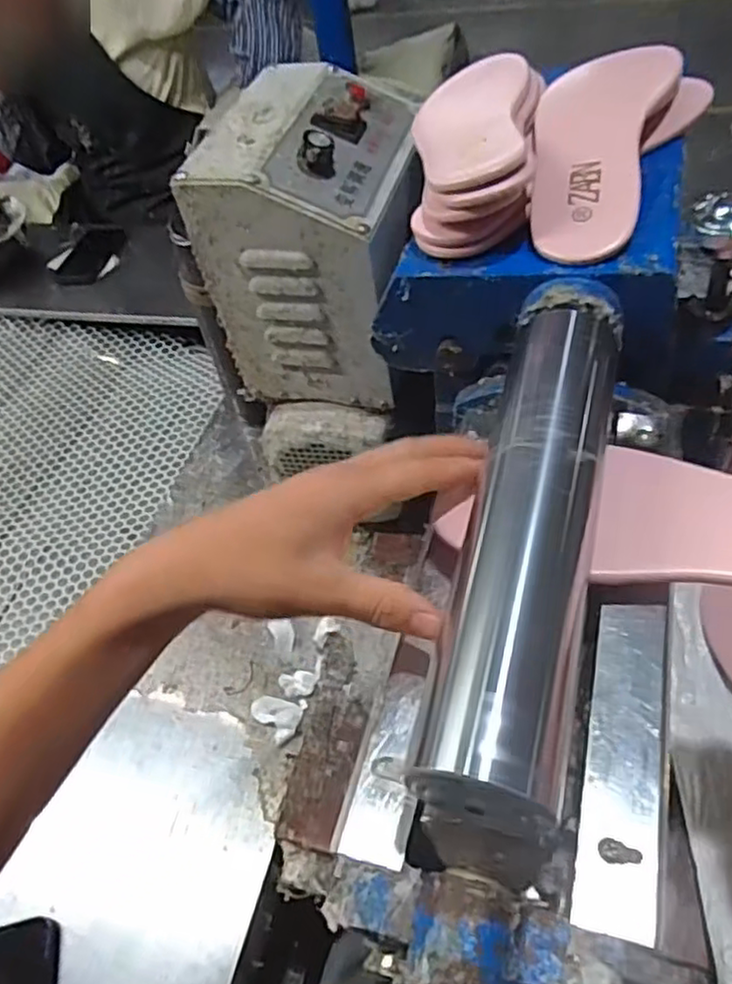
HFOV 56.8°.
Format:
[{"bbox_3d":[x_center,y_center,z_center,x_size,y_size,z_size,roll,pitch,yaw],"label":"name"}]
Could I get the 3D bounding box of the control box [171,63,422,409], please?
[{"bbox_3d":[-0.034,-0.213,0.571,0.144,0.199,0.188,5,53,13],"label":"control box"}]

